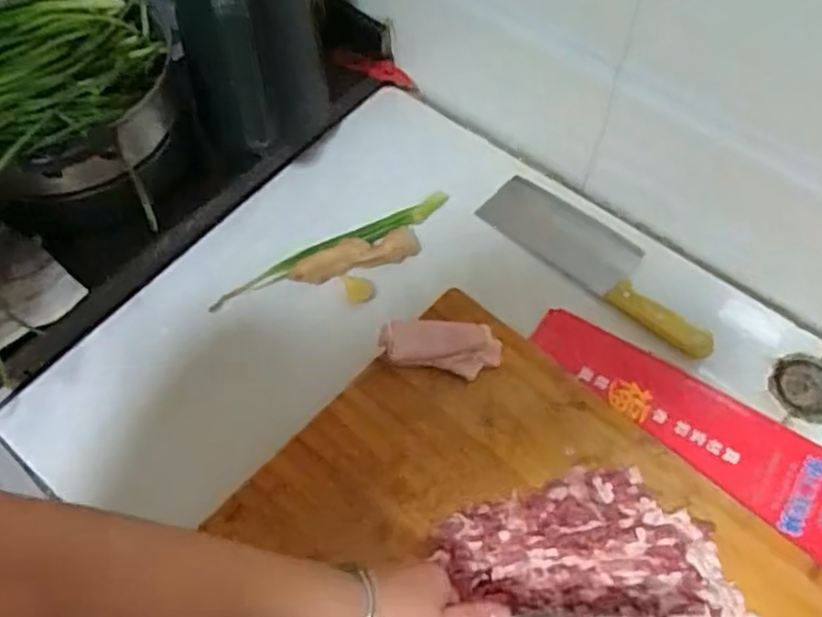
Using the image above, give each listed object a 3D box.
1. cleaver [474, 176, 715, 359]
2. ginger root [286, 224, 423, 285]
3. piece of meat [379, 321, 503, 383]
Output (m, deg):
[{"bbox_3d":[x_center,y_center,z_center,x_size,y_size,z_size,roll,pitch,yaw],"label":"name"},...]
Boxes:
[{"bbox_3d":[0.201,-0.056,0.775,0.280,0.029,0.077,40,67,21],"label":"cleaver"},{"bbox_3d":[-0.058,-0.057,0.783,0.141,0.033,0.032,-22,61,-12],"label":"ginger root"},{"bbox_3d":[0.028,0.036,0.703,0.113,0.019,0.049,7,60,5],"label":"piece of meat"}]

